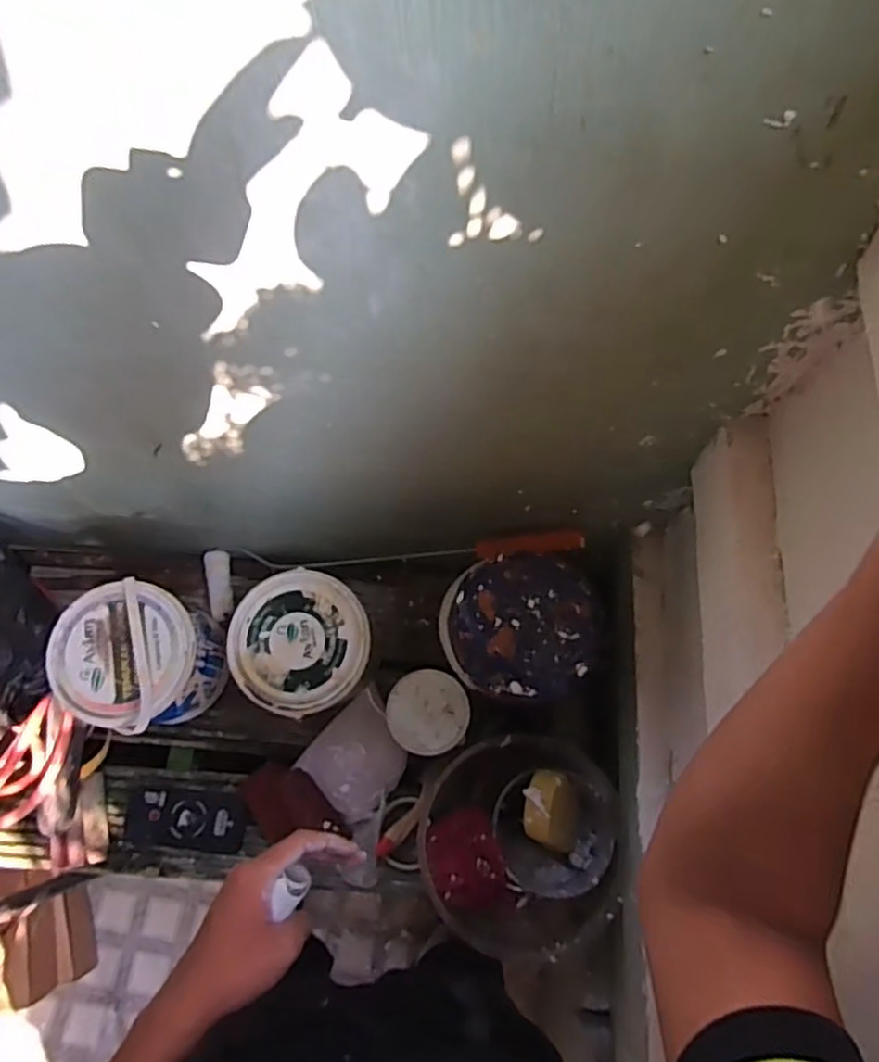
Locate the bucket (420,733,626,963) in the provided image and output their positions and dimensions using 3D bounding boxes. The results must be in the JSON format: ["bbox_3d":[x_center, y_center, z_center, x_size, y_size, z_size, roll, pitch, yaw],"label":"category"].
[{"bbox_3d":[0.101,0.389,0.886,0.233,0.181,0.237,20,71,6],"label":"bucket"}]

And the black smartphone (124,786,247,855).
[{"bbox_3d":[-0.364,0.415,0.997,0.168,0.014,0.073,8,70,2],"label":"black smartphone"}]

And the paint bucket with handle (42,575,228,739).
[{"bbox_3d":[-0.409,0.176,0.951,0.169,0.220,0.174,0,70,-1],"label":"paint bucket with handle"}]

